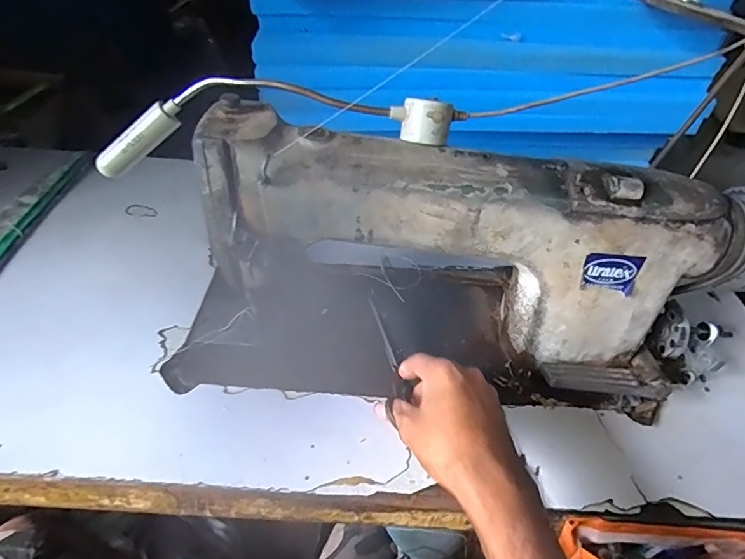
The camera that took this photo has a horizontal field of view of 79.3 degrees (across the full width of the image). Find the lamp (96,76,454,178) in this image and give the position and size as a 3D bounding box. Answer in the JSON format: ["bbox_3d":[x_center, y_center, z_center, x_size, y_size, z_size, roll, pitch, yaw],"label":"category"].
[{"bbox_3d":[-0.086,-0.122,0.376,0.297,0.077,0.037,5,43,-1],"label":"lamp"}]

